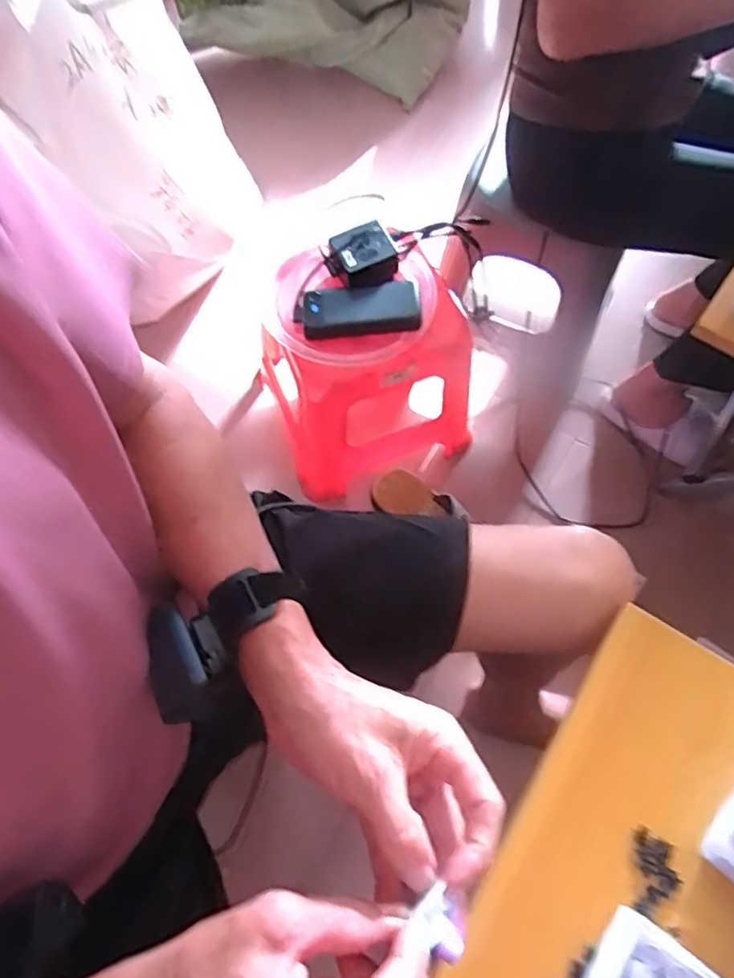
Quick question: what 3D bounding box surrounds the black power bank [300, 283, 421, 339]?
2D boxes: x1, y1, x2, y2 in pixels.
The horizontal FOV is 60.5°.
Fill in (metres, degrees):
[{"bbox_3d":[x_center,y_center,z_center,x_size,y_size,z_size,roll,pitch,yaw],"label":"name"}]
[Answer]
[{"bbox_3d":[-0.008,-0.233,0.832,0.152,0.030,0.069,-2,65,-1],"label":"black power bank"}]

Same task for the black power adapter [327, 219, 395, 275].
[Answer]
[{"bbox_3d":[-0.006,-0.325,0.854,0.072,0.028,0.059,-24,80,5],"label":"black power adapter"}]

